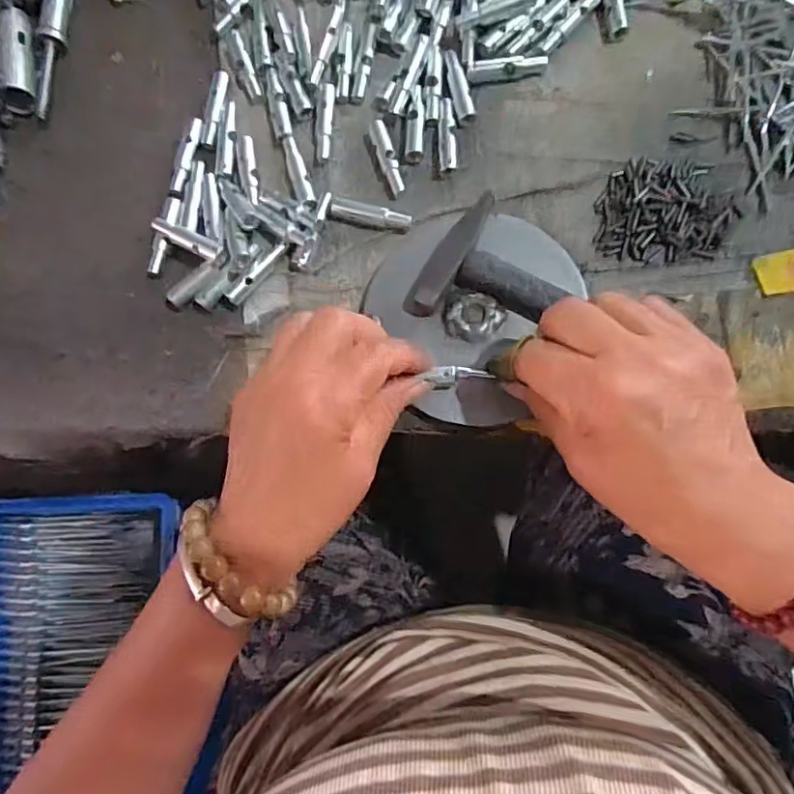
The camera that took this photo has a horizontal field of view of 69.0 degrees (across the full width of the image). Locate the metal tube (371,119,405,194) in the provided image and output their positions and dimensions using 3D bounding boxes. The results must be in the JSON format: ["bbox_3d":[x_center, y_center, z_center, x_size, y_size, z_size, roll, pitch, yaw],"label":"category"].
[{"bbox_3d":[-0.005,-0.152,0.364,0.010,0.008,0.050,-20,81,3],"label":"metal tube"}]

